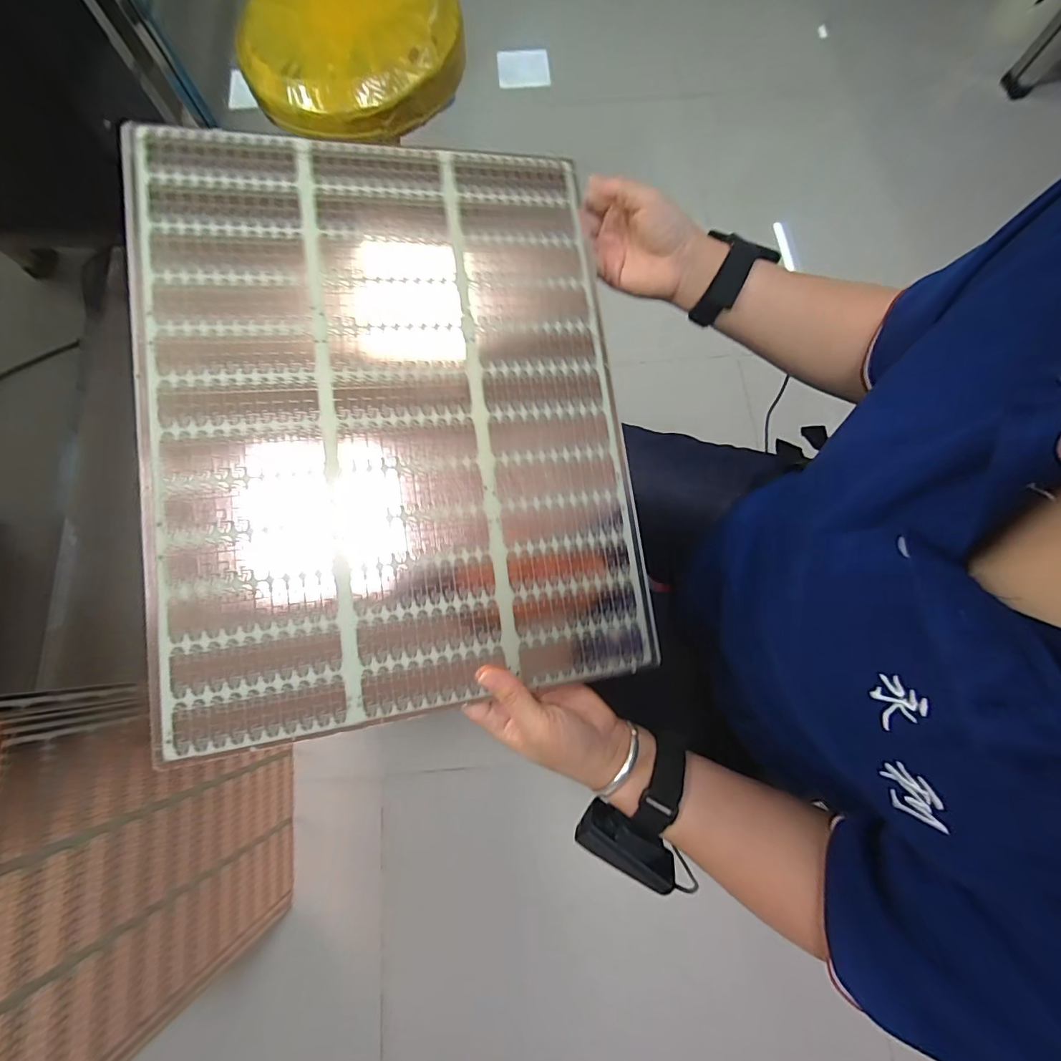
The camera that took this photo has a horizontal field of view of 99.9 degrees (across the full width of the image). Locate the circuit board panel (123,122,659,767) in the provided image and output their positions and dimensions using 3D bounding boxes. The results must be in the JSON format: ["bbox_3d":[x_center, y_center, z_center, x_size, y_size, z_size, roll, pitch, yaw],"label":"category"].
[{"bbox_3d":[-0.094,-0.091,0.337,0.339,0.009,0.432,-7,84,-14],"label":"circuit board panel"}]

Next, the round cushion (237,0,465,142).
[{"bbox_3d":[-0.256,-0.695,0.636,0.304,0.065,0.273,-43,81,-8],"label":"round cushion"}]

